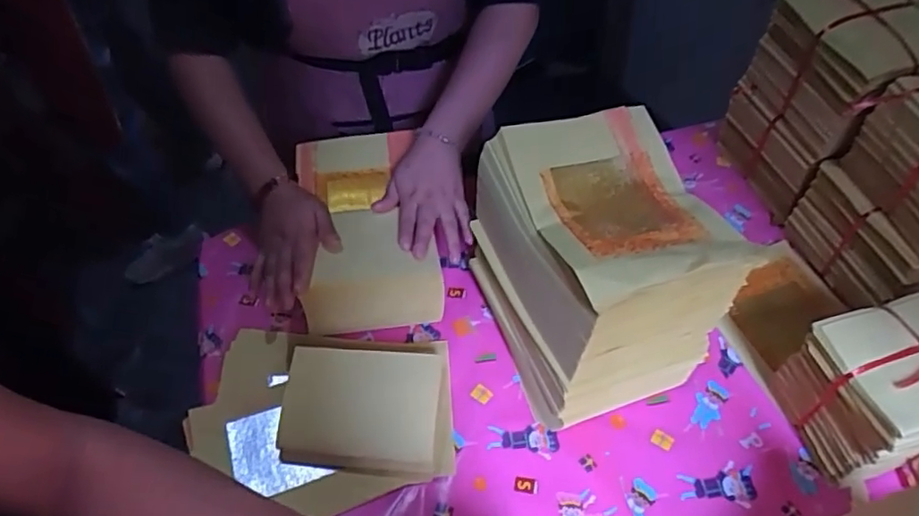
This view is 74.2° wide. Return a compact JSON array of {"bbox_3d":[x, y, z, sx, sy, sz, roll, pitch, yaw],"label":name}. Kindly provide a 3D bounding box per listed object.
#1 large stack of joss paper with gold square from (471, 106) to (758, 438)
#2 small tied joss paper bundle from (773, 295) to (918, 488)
[{"bbox_3d":[0.138,0.000,0.627,0.183,0.203,0.232,-17,51,-12],"label":"large stack of joss paper with gold square"},{"bbox_3d":[0.437,0.128,0.606,0.162,0.121,0.125,-13,51,-8],"label":"small tied joss paper bundle"}]

